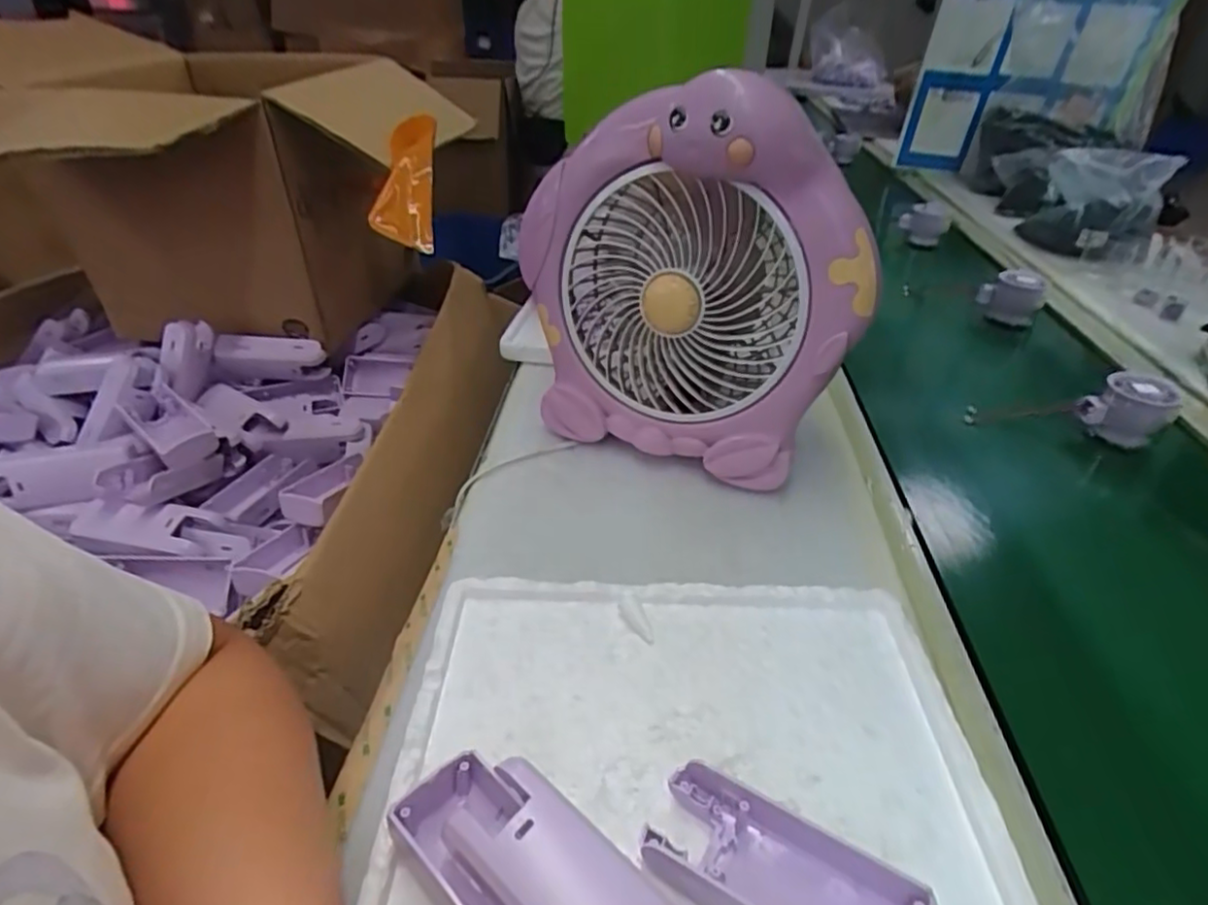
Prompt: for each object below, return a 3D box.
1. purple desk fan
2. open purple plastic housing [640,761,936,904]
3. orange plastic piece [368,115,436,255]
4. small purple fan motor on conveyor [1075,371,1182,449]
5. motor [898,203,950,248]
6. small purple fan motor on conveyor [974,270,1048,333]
[{"bbox_3d":[0.055,-0.114,0.499,0.265,0.265,0.093,16,38,21],"label":"purple desk fan"},{"bbox_3d":[0.072,0.175,0.268,0.108,0.027,0.047,18,39,24],"label":"open purple plastic housing"},{"bbox_3d":[-0.174,-0.242,0.585,0.044,0.039,0.137,-1,67,-2],"label":"orange plastic piece"},{"bbox_3d":[0.468,-0.040,0.593,0.064,0.053,0.053,27,44,31],"label":"small purple fan motor on conveyor"},{"bbox_3d":[0.509,-0.362,1.054,0.072,0.066,0.048,16,39,19],"label":"motor"},{"bbox_3d":[0.494,-0.191,0.804,0.065,0.058,0.050,27,44,31],"label":"small purple fan motor on conveyor"}]

